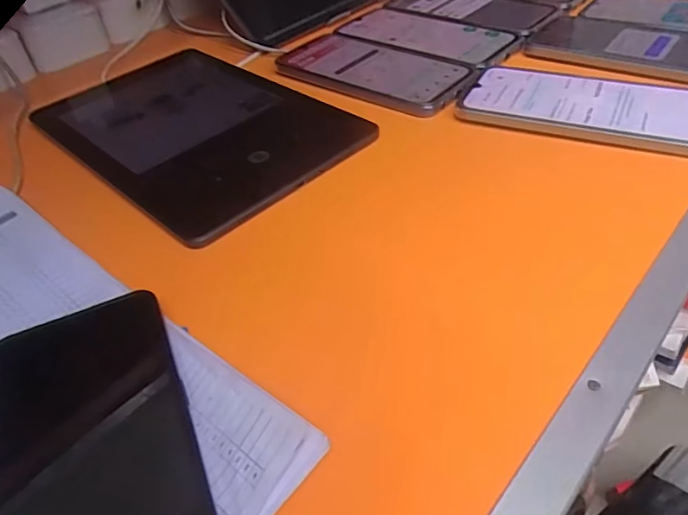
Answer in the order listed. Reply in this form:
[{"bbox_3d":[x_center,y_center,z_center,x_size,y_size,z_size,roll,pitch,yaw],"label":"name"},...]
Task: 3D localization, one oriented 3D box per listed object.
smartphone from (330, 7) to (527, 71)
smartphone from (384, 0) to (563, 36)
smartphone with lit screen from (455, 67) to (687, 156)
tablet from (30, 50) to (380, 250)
[{"bbox_3d":[0.076,-0.211,0.489,0.170,0.004,0.086,27,52,32],"label":"smartphone"},{"bbox_3d":[0.130,-0.256,0.534,0.169,0.004,0.091,26,51,31],"label":"smartphone"},{"bbox_3d":[0.171,-0.107,0.368,0.168,0.008,0.083,15,46,22],"label":"smartphone with lit screen"},{"bbox_3d":[-0.115,-0.104,0.394,0.239,0.011,0.163,30,54,33],"label":"tablet"}]

